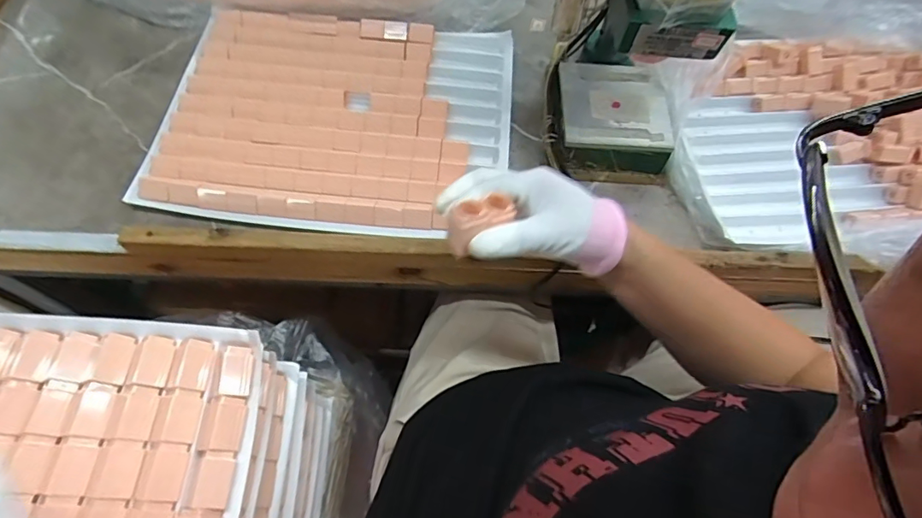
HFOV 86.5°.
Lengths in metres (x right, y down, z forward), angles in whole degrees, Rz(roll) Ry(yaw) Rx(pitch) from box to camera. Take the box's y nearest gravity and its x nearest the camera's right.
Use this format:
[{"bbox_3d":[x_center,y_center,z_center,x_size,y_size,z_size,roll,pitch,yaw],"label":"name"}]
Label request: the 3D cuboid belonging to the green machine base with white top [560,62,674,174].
[{"bbox_3d":[0.175,-0.168,0.581,0.127,0.047,0.124,4,63,-2],"label":"green machine base with white top"}]

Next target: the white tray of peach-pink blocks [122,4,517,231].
[{"bbox_3d":[-0.137,-0.172,0.568,0.382,0.022,0.297,5,63,-2],"label":"white tray of peach-pink blocks"}]

